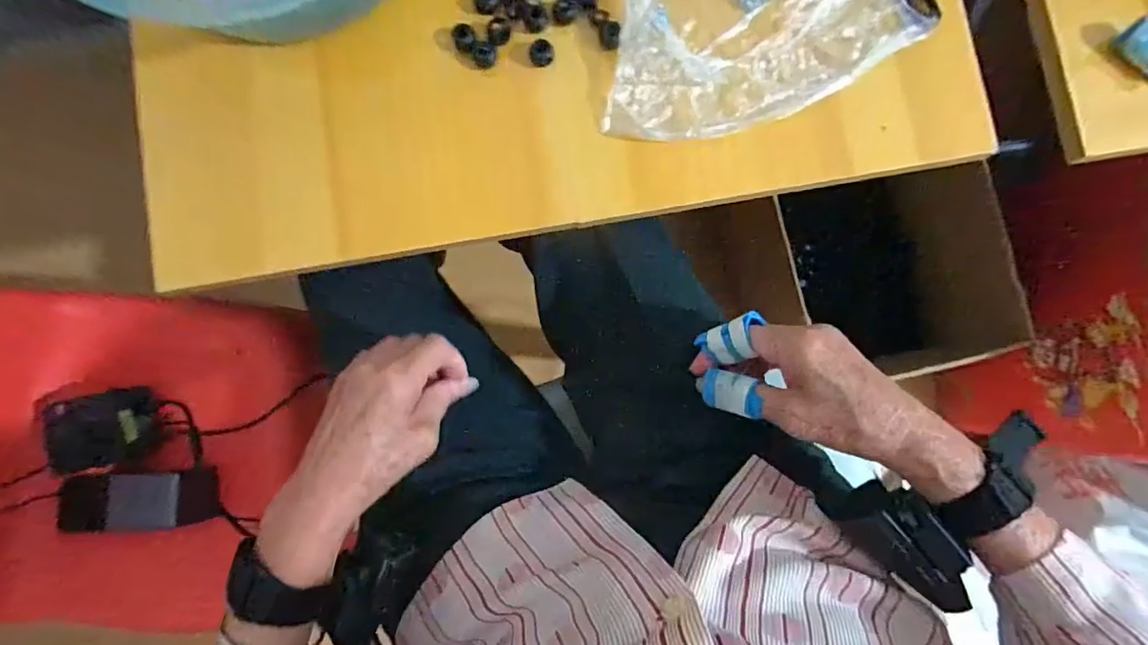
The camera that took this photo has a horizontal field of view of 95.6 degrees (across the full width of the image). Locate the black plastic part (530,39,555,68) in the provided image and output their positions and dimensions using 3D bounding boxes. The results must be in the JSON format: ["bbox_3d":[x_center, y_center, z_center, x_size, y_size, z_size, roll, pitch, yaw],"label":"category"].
[{"bbox_3d":[-0.022,-0.189,0.364,0.017,0.011,0.017,0,86,0],"label":"black plastic part"}]

